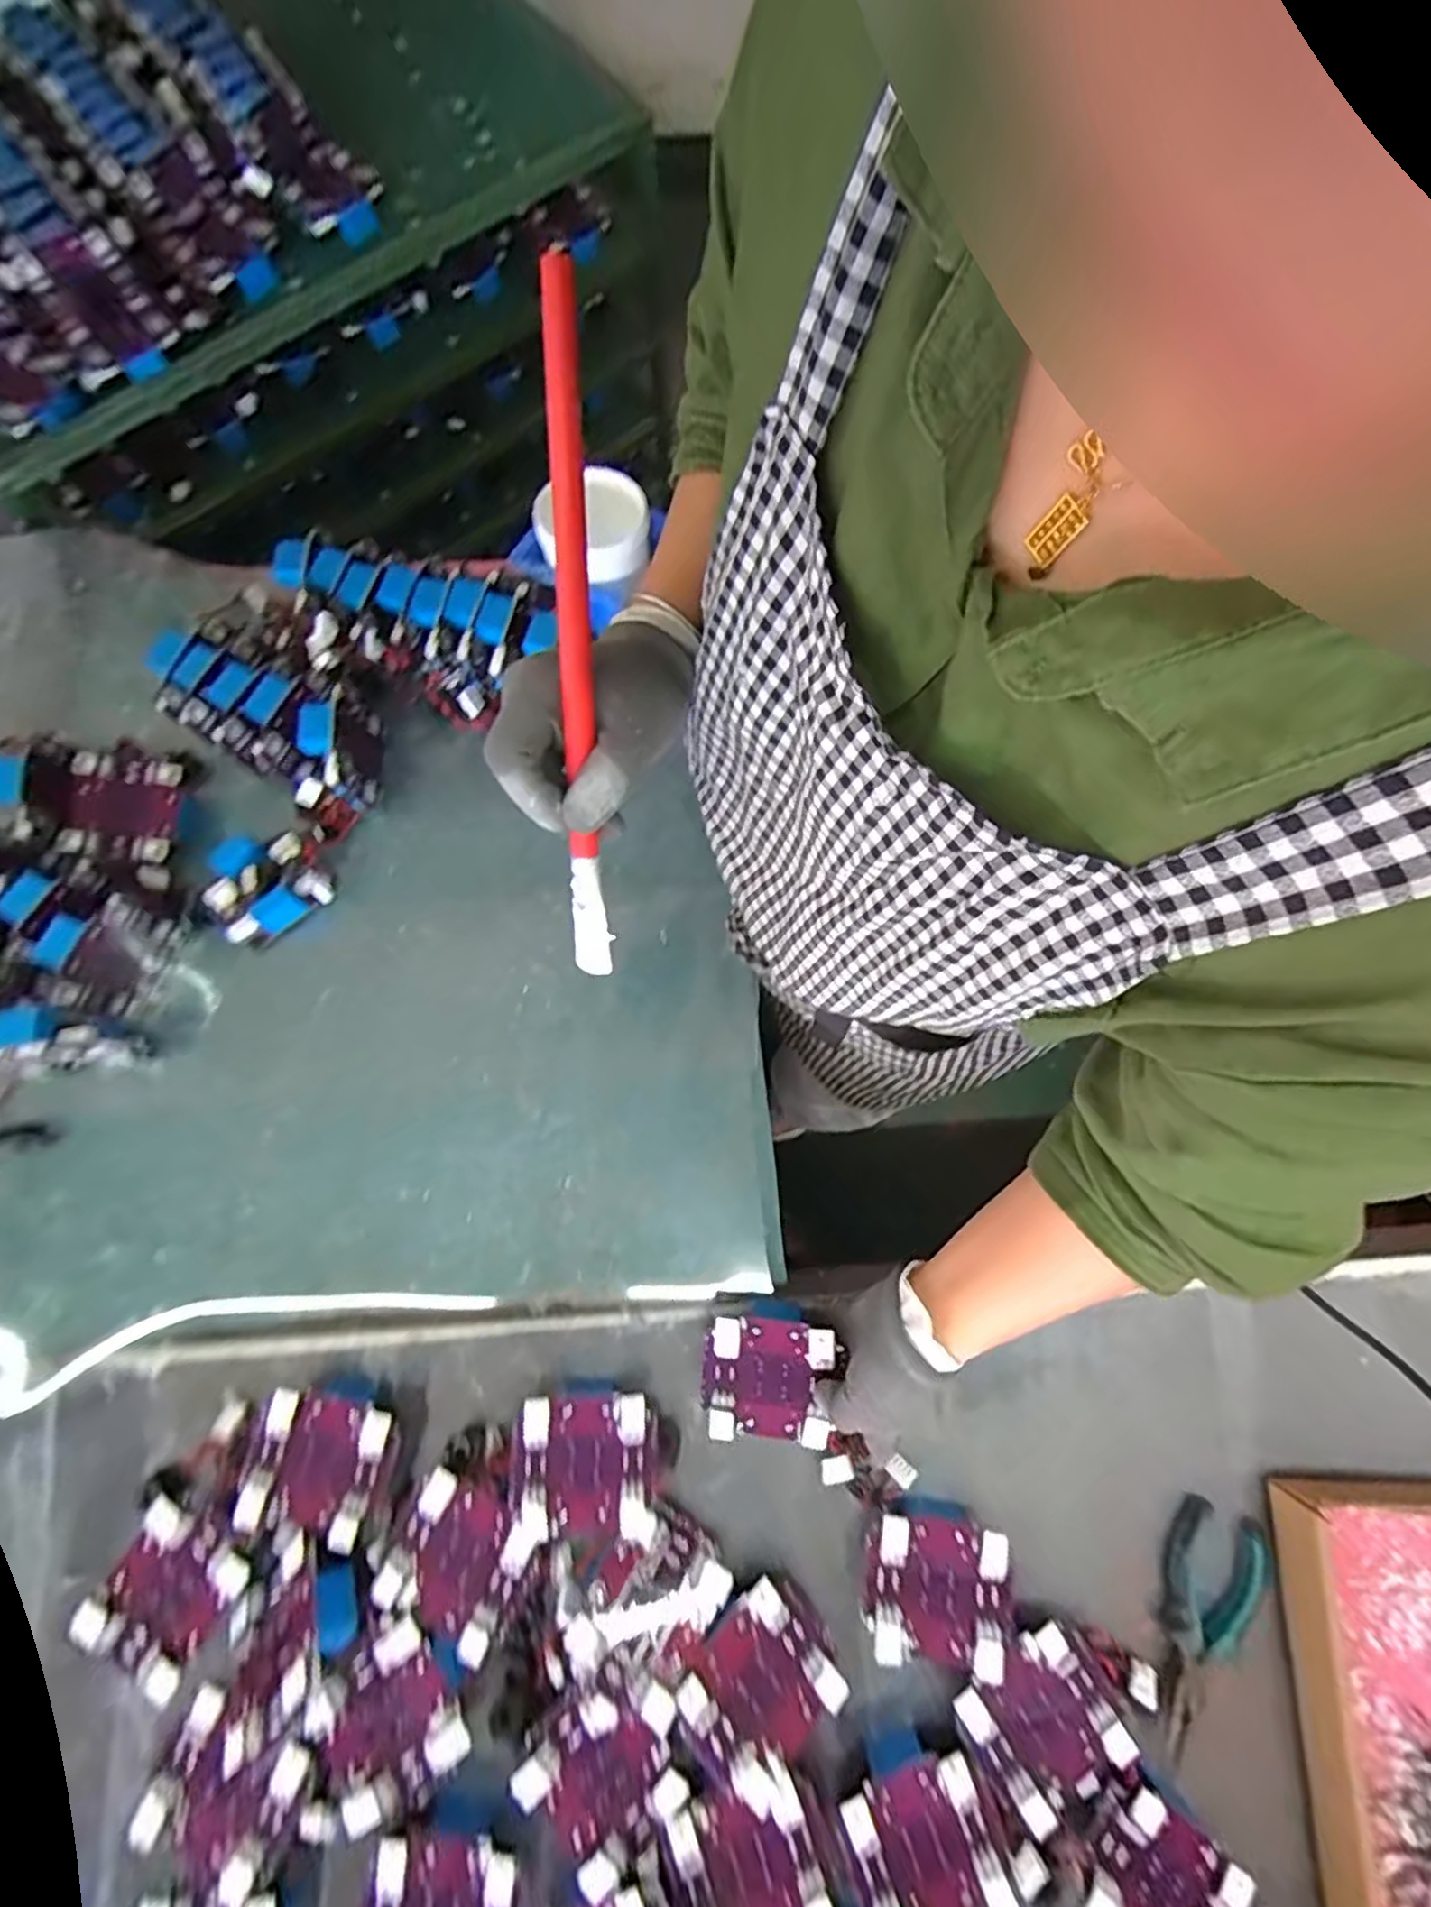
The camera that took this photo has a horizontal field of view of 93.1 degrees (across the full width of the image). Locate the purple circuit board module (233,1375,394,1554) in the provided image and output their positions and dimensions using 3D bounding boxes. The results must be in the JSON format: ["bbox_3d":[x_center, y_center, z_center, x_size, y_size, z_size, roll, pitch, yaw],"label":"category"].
[{"bbox_3d":[-0.278,0.358,0.481,0.087,0.033,0.088,11,70,6],"label":"purple circuit board module"}]

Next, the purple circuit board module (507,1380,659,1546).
[{"bbox_3d":[-0.090,0.361,0.487,0.107,0.035,0.093,0,69,1],"label":"purple circuit board module"}]

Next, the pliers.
[{"bbox_3d":[0.343,0.475,0.477,0.062,0.012,0.151,22,71,10],"label":"pliers"}]

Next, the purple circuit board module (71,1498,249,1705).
[{"bbox_3d":[-0.369,0.430,0.459,0.081,0.026,0.083,29,72,12],"label":"purple circuit board module"}]

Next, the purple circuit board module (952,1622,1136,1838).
[{"bbox_3d":[0.219,0.516,0.453,0.084,0.024,0.095,-33,72,-10],"label":"purple circuit board module"}]

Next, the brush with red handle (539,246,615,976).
[{"bbox_3d":[-0.059,-0.114,0.299,0.018,0.278,0.012,3,30,-1],"label":"brush with red handle"}]

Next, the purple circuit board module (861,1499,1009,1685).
[{"bbox_3d":[0.150,0.440,0.472,0.097,0.030,0.085,2,69,2],"label":"purple circuit board module"}]

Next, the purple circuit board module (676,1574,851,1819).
[{"bbox_3d":[0.032,0.482,0.450,0.091,0.025,0.085,-40,73,-13],"label":"purple circuit board module"}]

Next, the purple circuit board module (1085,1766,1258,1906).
[{"bbox_3d":[0.285,0.592,0.432,0.084,0.022,0.085,38,75,5],"label":"purple circuit board module"}]

